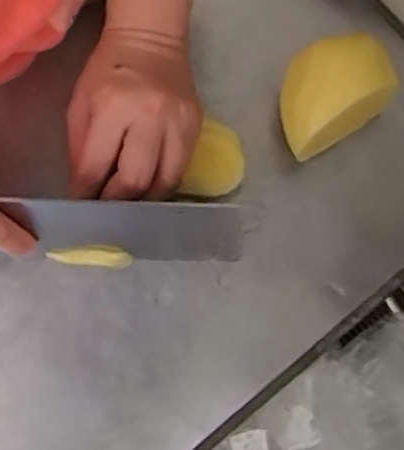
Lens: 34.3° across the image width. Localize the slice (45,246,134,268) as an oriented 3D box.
[{"bbox_3d":[-0.074,0.020,0.434,0.055,0.007,0.012,4,75,-1],"label":"slice"}]

